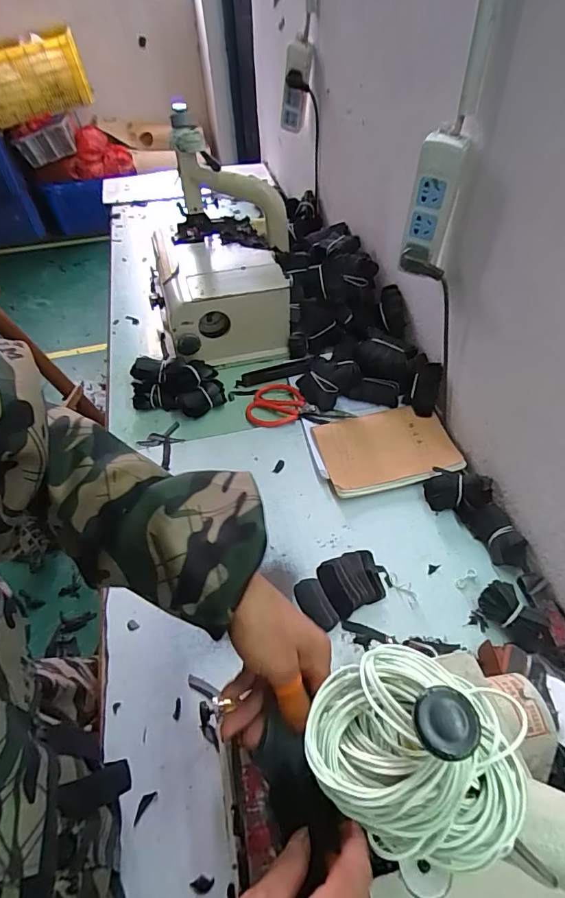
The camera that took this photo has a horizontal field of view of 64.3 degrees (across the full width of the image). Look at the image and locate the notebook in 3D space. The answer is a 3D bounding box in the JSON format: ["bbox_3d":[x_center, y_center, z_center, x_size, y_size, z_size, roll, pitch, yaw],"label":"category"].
[{"bbox_3d":[0.161,-0.002,0.703,0.198,0.015,0.140,-13,50,-6],"label":"notebook"}]

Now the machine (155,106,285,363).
[{"bbox_3d":[-0.128,-0.368,0.860,0.275,0.296,0.319,-5,50,1],"label":"machine"}]

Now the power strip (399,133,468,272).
[{"bbox_3d":[0.192,-0.313,0.576,0.057,0.145,0.020,17,54,18],"label":"power strip"}]

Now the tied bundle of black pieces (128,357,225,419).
[{"bbox_3d":[-0.190,-0.117,0.802,0.170,0.070,0.104,5,51,9],"label":"tied bundle of black pieces"}]

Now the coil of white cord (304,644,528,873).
[{"bbox_3d":[0.055,0.120,0.181,0.084,0.027,0.068,17,54,18],"label":"coil of white cord"}]

